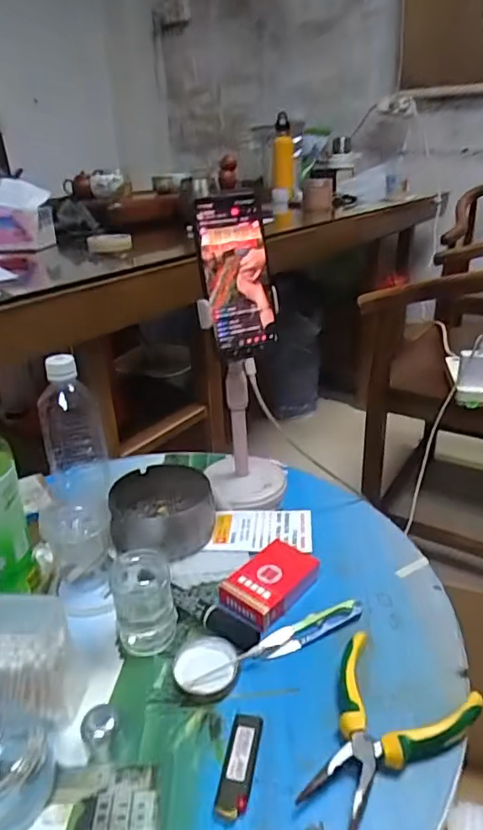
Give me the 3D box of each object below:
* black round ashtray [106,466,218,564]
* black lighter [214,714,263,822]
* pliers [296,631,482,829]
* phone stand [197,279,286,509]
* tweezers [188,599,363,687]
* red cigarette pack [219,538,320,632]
[{"bbox_3d":[-0.089,0.109,0.586,0.107,0.053,0.115,-2,26,1],"label":"black round ashtray"},{"bbox_3d":[-0.001,0.241,0.363,0.020,0.011,0.069,4,26,13],"label":"black lighter"},{"bbox_3d":[0.097,0.229,0.371,0.102,0.025,0.134,16,31,33],"label":"pliers"},{"bbox_3d":[0.002,-0.022,0.619,0.101,0.249,0.108,-4,26,-3],"label":"phone stand"},{"bbox_3d":[0.035,0.195,0.454,0.160,0.010,0.021,-13,28,-21],"label":"tweezers"},{"bbox_3d":[0.027,0.161,0.506,0.058,0.022,0.096,21,34,40],"label":"red cigarette pack"}]

